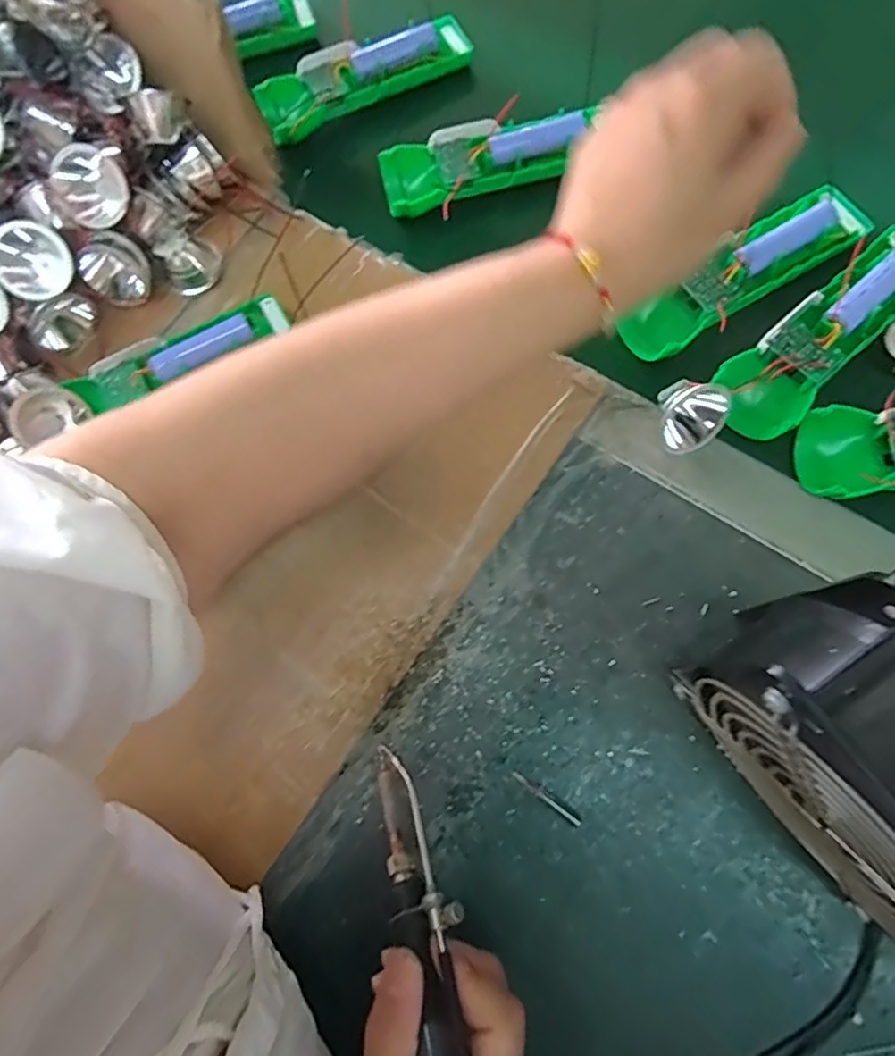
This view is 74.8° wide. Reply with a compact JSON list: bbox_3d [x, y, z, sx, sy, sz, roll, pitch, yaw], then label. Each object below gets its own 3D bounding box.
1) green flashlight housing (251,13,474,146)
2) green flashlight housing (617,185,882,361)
[{"bbox_3d":[-0.065,-0.349,0.449,0.165,0.028,0.049,-25,74,1],"label":"green flashlight housing"},{"bbox_3d":[0.181,-0.157,0.360,0.158,0.030,0.039,-33,74,-2],"label":"green flashlight housing"}]

